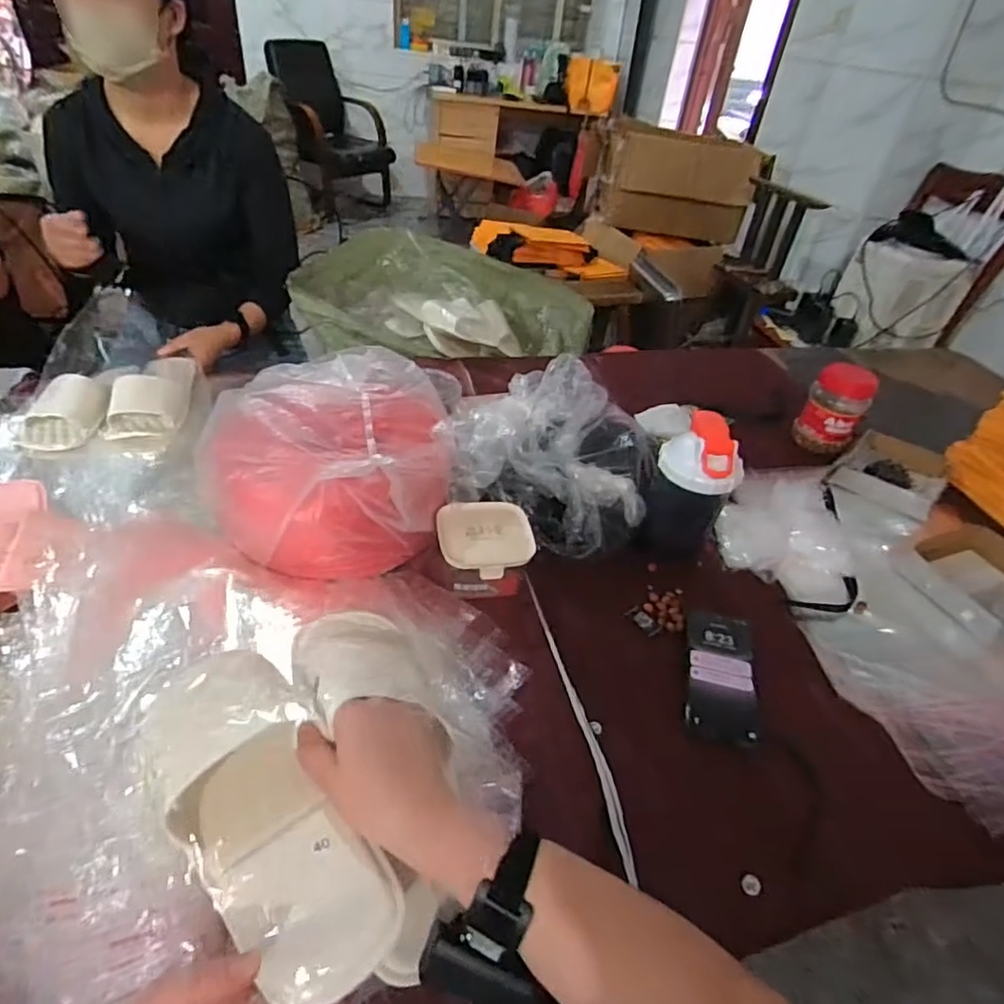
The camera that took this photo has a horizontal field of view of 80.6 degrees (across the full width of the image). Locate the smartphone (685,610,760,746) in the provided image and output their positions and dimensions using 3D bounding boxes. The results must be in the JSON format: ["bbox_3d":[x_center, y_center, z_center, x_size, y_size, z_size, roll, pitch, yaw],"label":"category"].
[{"bbox_3d":[0.243,0.179,0.655,0.070,0.013,0.171,14,40,7],"label":"smartphone"}]

